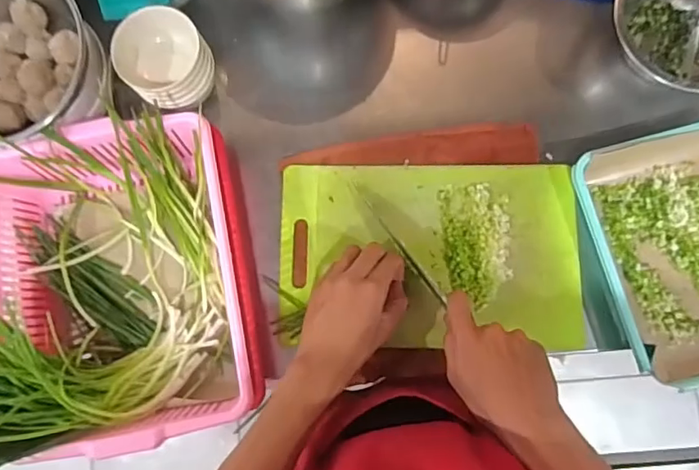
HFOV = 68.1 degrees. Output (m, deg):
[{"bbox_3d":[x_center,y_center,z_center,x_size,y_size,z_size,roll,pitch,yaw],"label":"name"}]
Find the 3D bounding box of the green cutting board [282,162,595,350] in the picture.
[{"bbox_3d":[0.087,0.019,0.574,0.327,0.020,0.204,0,81,2],"label":"green cutting board"}]

